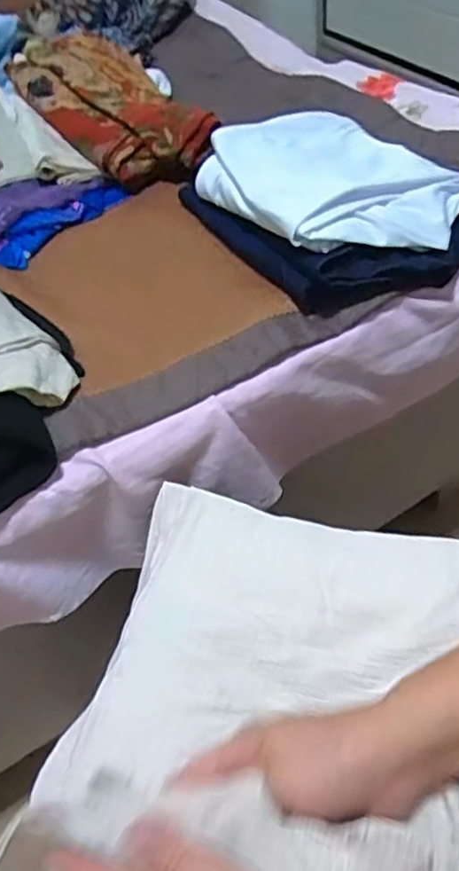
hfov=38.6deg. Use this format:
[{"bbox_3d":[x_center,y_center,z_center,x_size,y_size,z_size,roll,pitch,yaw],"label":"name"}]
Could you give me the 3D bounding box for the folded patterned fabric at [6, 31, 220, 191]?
[{"bbox_3d":[-0.150,-0.411,0.818,0.184,0.073,0.314,-24,51,-13],"label":"folded patterned fabric"}]

